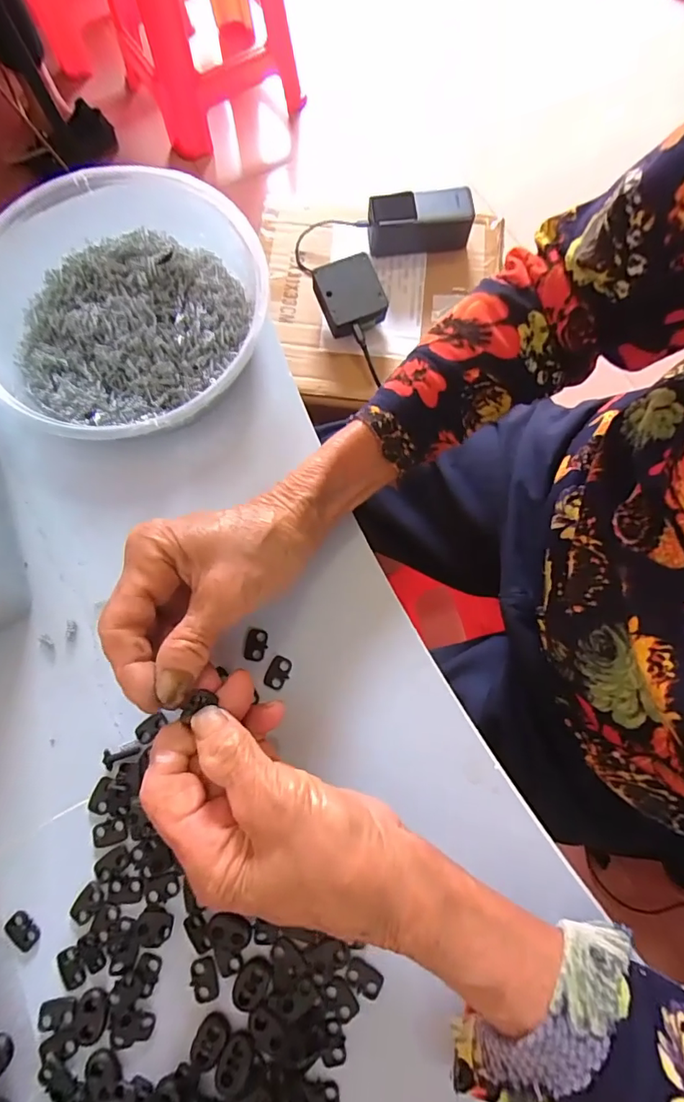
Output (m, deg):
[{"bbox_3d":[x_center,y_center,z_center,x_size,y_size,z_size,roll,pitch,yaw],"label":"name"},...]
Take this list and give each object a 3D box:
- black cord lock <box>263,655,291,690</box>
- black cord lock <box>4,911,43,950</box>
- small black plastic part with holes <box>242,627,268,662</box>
[{"bbox_3d":[-0.037,0.070,0.282,0.012,0.004,0.018,21,76,7],"label":"black cord lock"},{"bbox_3d":[-0.165,0.196,0.251,0.018,0.004,0.012,38,79,11],"label":"black cord lock"},{"bbox_3d":[-0.051,0.055,0.286,0.012,0.004,0.019,9,74,4],"label":"small black plastic part with holes"}]

